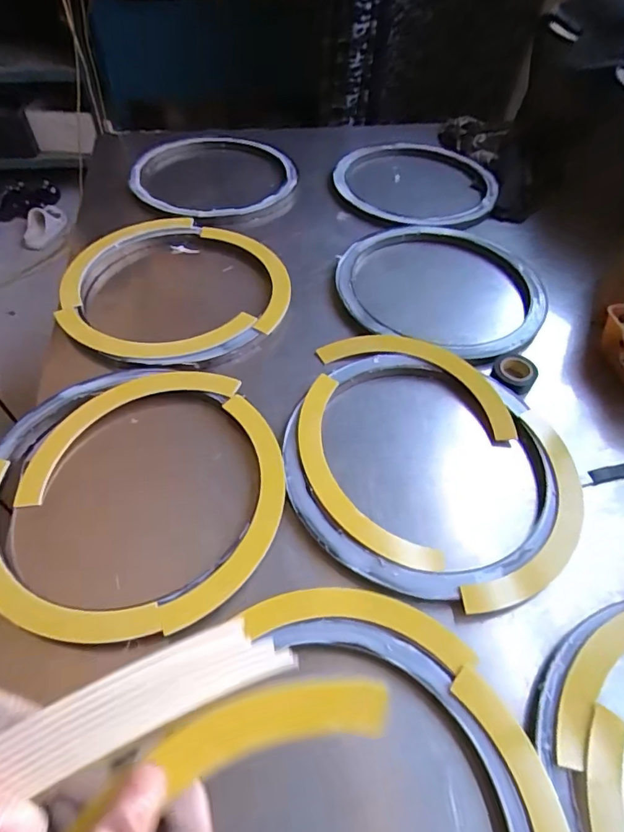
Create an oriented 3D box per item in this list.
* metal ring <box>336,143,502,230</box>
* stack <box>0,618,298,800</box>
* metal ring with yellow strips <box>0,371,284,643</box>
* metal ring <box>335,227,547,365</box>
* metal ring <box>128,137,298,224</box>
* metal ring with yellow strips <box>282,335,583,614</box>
[{"bbox_3d":[0.214,-0.491,1.039,0.315,0.034,0.329,1,52,-1],"label":"metal ring"},{"bbox_3d":[-0.126,0.180,0.261,0.238,0.078,0.033,-28,57,-15],"label":"stack"},{"bbox_3d":[-0.201,0.073,0.561,0.332,0.025,0.327,1,52,-1],"label":"metal ring with yellow strips"},{"bbox_3d":[0.216,-0.226,0.821,0.334,0.019,0.348,1,52,-1],"label":"metal ring"},{"bbox_3d":[-0.208,-0.499,1.034,0.342,0.034,0.342,1,52,-1],"label":"metal ring"},{"bbox_3d":[0.145,0.042,0.606,0.347,0.016,0.358,1,52,-1],"label":"metal ring with yellow strips"}]

